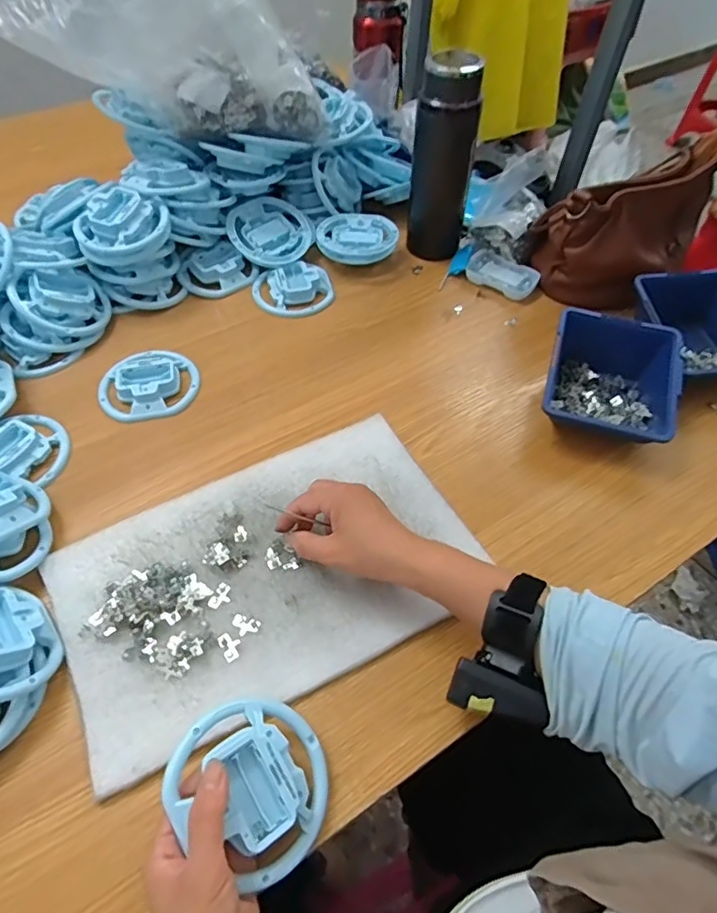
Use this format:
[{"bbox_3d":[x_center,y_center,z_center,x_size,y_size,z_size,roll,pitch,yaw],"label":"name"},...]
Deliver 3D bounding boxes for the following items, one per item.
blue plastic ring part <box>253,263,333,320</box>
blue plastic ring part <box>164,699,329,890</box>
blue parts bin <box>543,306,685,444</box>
[{"bbox_3d":[-0.082,-0.210,0.693,0.098,0.021,0.080,-10,56,-8],"label":"blue plastic ring part"},{"bbox_3d":[-0.065,0.206,0.352,0.101,0.032,0.088,41,37,-7],"label":"blue plastic ring part"},{"bbox_3d":[0.252,-0.072,0.556,0.119,0.068,0.133,15,56,9],"label":"blue parts bin"}]

